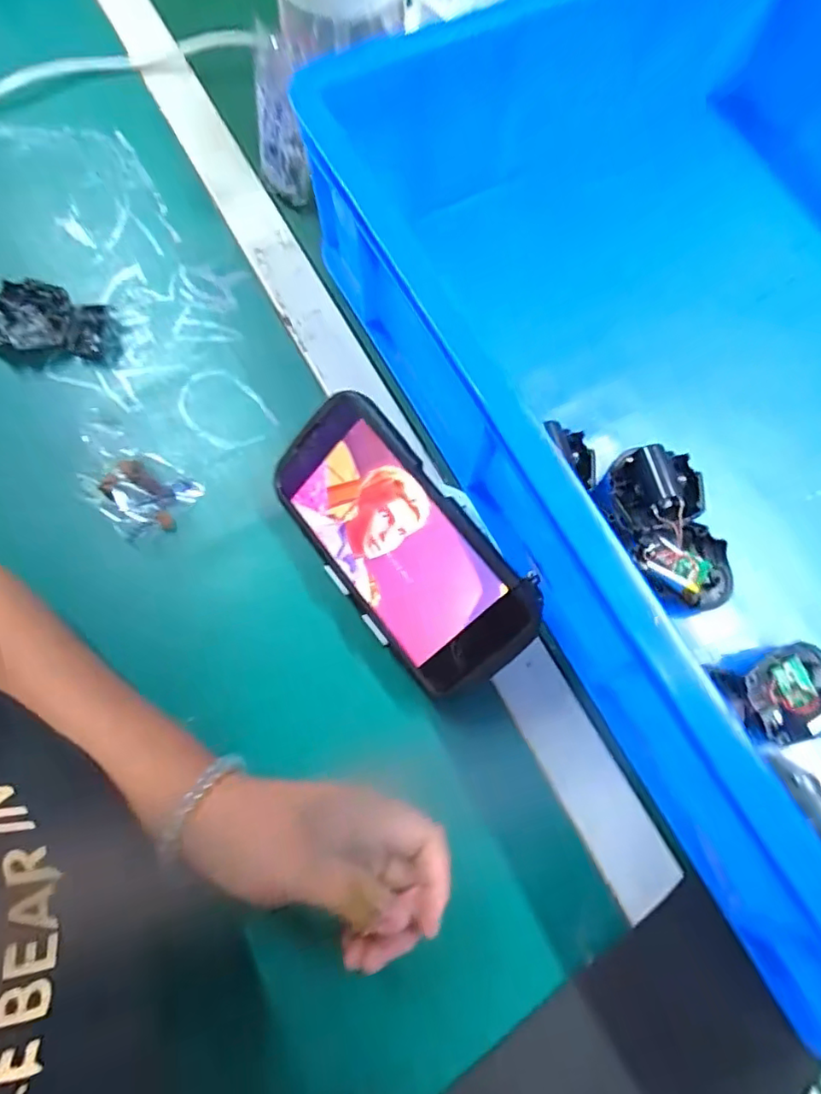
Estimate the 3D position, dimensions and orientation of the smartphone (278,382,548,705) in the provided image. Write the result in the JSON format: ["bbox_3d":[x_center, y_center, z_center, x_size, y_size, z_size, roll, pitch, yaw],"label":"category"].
[{"bbox_3d":[-0.009,0.000,0.320,0.169,0.005,0.089,47,113,14],"label":"smartphone"}]

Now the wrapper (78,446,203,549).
[{"bbox_3d":[-0.178,-0.038,0.370,0.070,0.011,0.053,38,76,9],"label":"wrapper"}]

